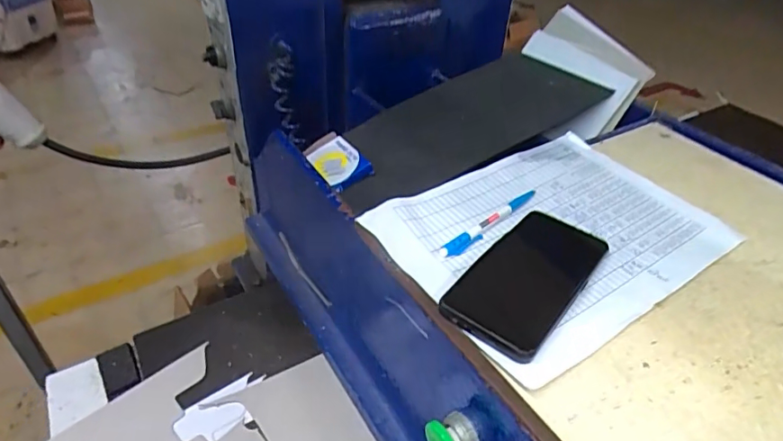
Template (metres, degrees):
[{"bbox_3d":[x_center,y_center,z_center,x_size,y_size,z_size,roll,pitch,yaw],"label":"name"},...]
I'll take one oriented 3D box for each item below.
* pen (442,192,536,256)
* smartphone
[{"bbox_3d":[0.095,-0.001,0.468,0.139,0.008,0.013,-30,48,-36],"label":"pen"},{"bbox_3d":[0.109,0.044,0.404,0.075,0.013,0.158,27,43,28],"label":"smartphone"}]

